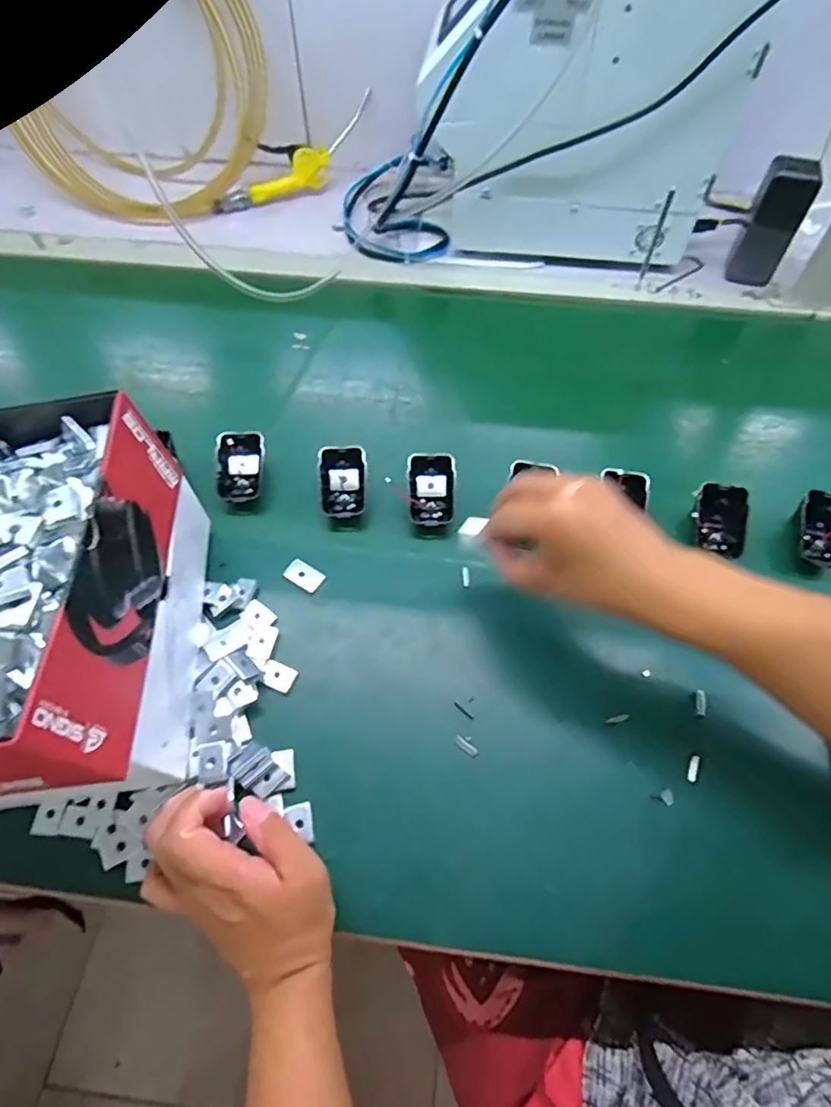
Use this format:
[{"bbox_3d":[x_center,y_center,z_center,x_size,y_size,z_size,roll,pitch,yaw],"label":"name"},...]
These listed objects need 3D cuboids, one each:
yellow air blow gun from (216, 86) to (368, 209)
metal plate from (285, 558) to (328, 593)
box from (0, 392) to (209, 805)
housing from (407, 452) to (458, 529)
[{"bbox_3d":[-0.170,-0.564,0.835,0.271,0.072,0.046,-34,65,-1],"label":"yellow air blow gun"},{"bbox_3d":[-0.100,0.020,0.523,0.035,0.004,0.022,31,64,16],"label":"metal plate"},{"bbox_3d":[-0.276,0.041,0.406,0.199,0.183,0.236,-3,58,-2],"label":"box"},{"bbox_3d":[0.017,-0.061,0.556,0.045,0.013,0.069,-4,89,5],"label":"housing"}]

